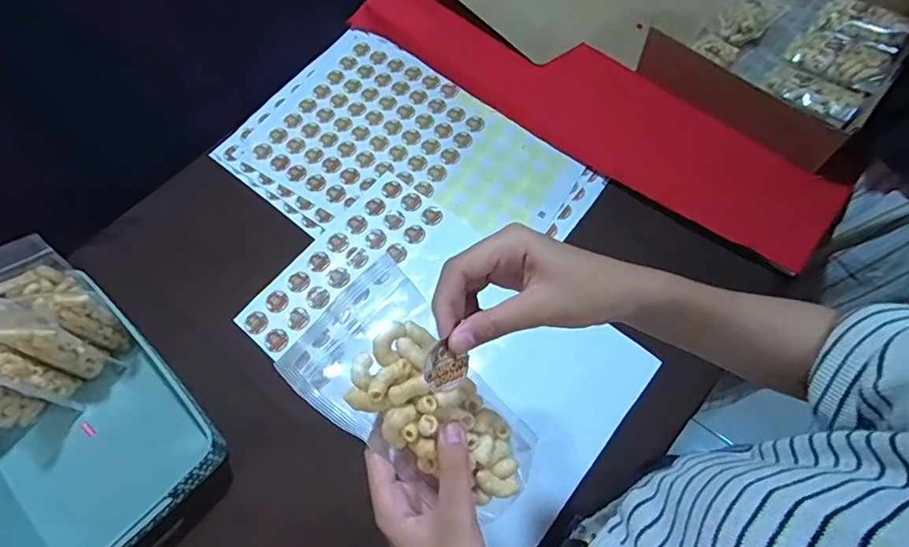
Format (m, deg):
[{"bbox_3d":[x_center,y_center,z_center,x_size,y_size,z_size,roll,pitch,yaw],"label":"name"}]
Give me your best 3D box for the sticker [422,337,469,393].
[{"bbox_3d":[-0.005,0.055,0.299,0.027,0.004,0.025,1,88,-30],"label":"sticker"}]

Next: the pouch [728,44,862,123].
[{"bbox_3d":[0.502,-0.283,0.761,0.088,0.026,0.174,-38,67,-16],"label":"pouch"}]

